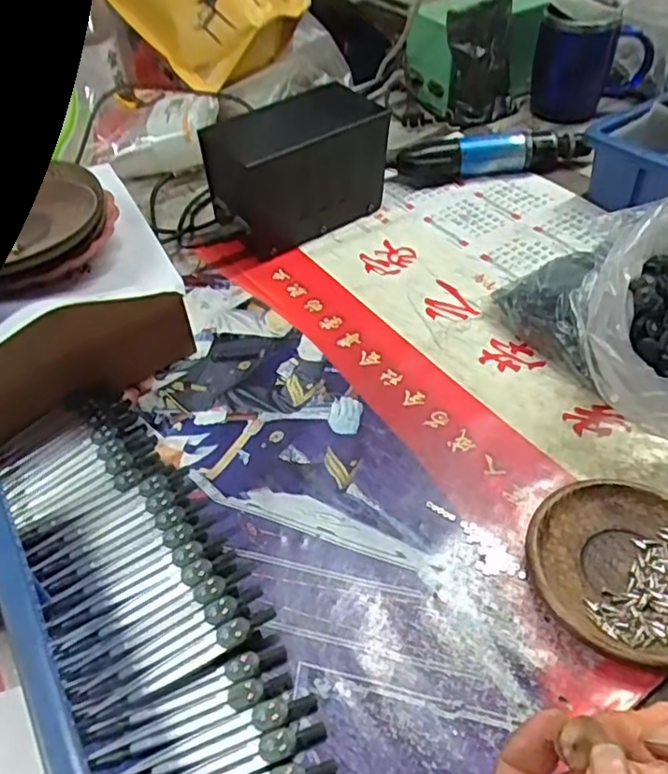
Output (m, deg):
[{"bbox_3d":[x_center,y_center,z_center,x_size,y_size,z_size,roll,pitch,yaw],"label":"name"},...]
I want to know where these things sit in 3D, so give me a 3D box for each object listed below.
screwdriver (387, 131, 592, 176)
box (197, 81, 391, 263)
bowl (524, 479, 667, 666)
[{"bbox_3d":[0.163,-0.247,0.686,0.214,0.045,0.037,-4,47,0],"label":"screwdriver"},{"bbox_3d":[-0.035,-0.209,0.606,0.164,0.109,0.092,-23,50,-17],"label":"box"},{"bbox_3d":[0.174,0.107,0.371,0.111,0.021,0.110,-2,47,2],"label":"bowl"}]

